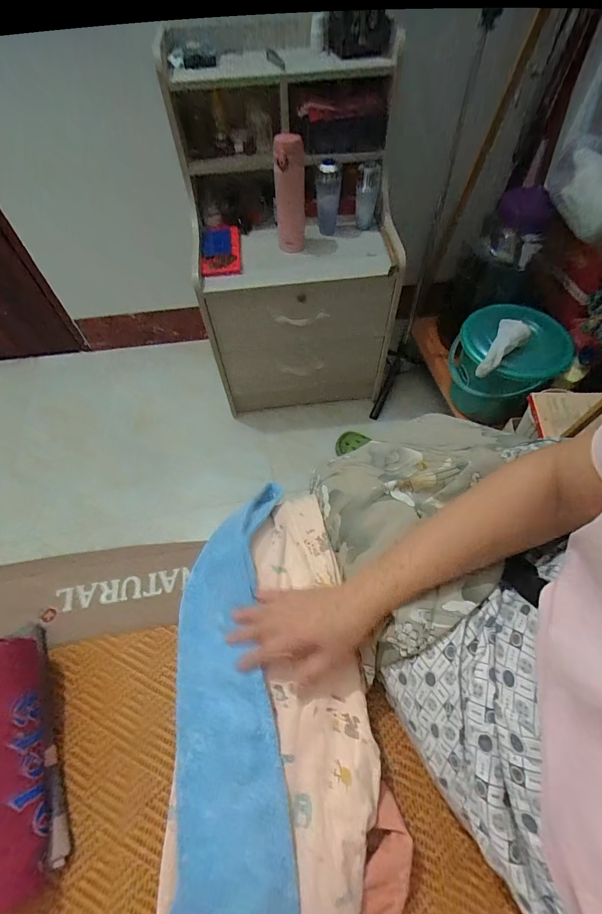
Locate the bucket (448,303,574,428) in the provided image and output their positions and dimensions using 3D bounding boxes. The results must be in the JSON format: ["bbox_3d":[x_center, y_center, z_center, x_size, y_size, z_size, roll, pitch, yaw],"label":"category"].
[{"bbox_3d":[0.516,-0.238,1.000,0.237,0.251,0.238,-1,59,1],"label":"bucket"}]

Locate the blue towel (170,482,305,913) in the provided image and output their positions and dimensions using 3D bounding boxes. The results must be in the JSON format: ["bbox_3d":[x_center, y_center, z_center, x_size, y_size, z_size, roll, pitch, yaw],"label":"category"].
[{"bbox_3d":[-0.076,0.267,0.392,0.133,0.058,0.554,-7,54,-1],"label":"blue towel"}]

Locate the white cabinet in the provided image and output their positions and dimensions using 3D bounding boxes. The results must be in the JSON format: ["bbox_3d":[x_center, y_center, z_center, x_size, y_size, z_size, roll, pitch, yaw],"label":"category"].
[{"bbox_3d":[-0.018,-0.520,1.029,0.487,0.718,0.393,-7,59,-3],"label":"white cabinet"}]

